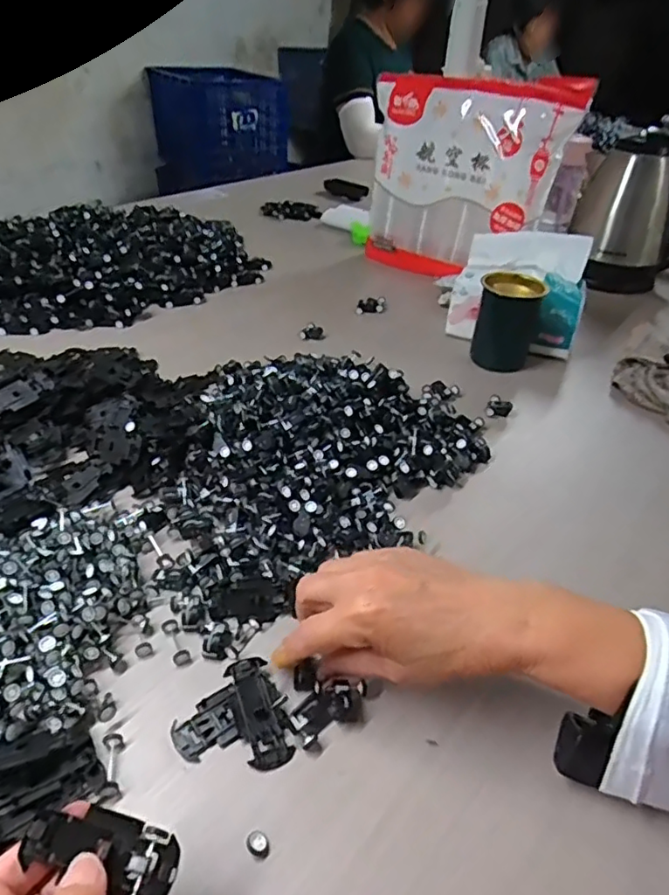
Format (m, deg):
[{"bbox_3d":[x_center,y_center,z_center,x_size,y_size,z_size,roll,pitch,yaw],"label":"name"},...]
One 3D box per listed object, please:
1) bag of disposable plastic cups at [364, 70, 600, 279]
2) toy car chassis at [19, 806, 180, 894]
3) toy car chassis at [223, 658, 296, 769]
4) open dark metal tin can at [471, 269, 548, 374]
[{"bbox_3d":[0.187,-0.403,0.903,0.303,0.272,0.082,21,40,19],"label":"bag of disposable plastic cups"},{"bbox_3d":[-0.100,0.175,0.254,0.064,0.007,0.028,23,38,-4],"label":"toy car chassis"},{"bbox_3d":[-0.045,0.157,0.354,0.028,0.013,0.065,-11,41,-21],"label":"toy car chassis"},{"bbox_3d":[0.213,-0.158,0.729,0.071,0.099,0.082,22,41,21],"label":"open dark metal tin can"}]

